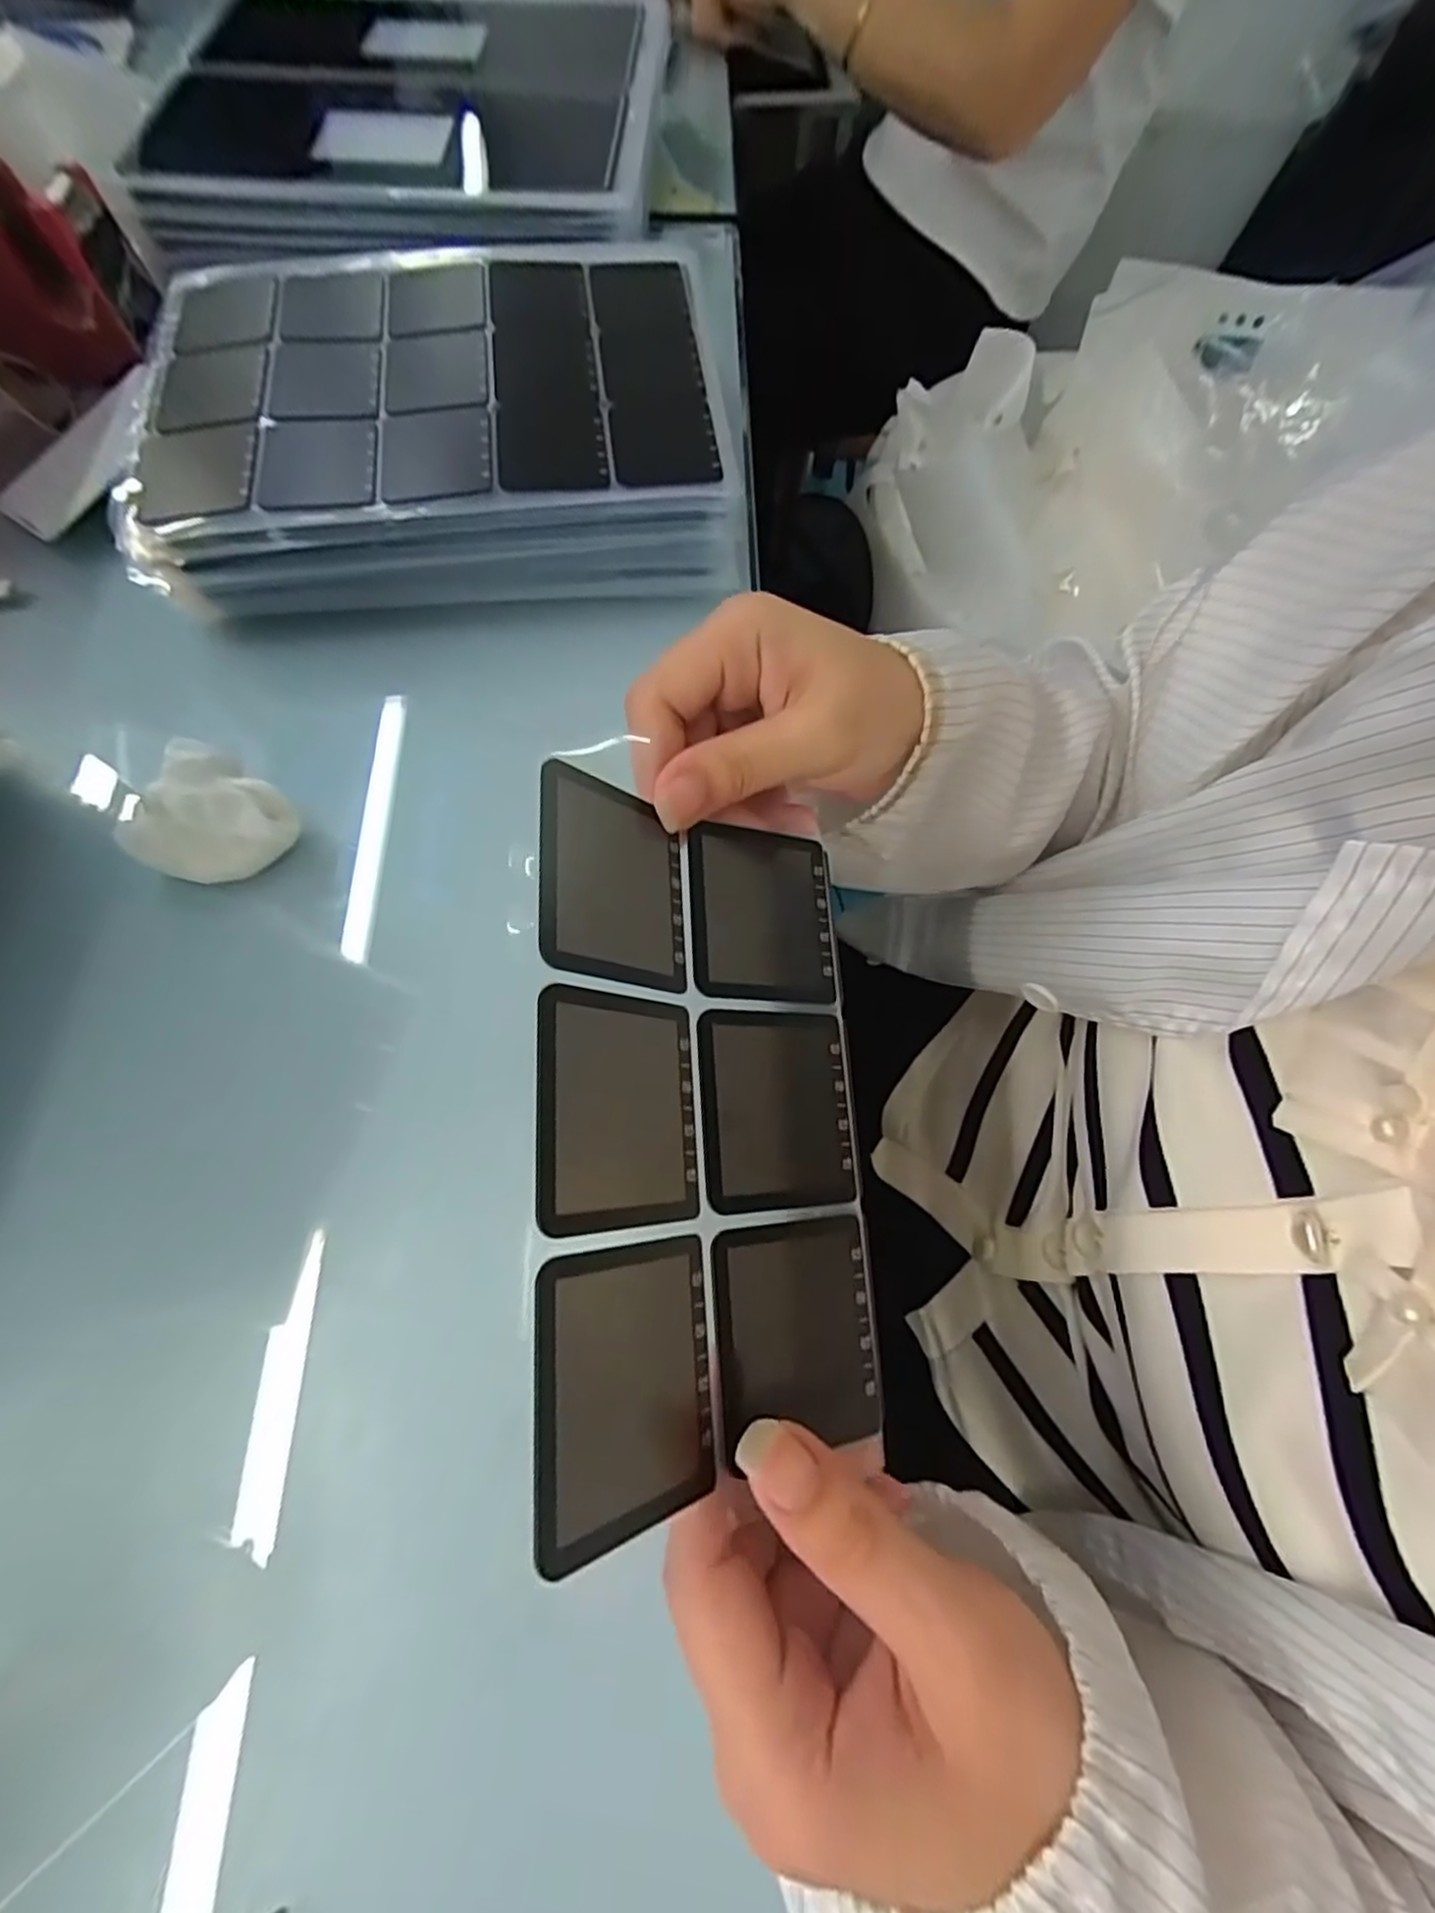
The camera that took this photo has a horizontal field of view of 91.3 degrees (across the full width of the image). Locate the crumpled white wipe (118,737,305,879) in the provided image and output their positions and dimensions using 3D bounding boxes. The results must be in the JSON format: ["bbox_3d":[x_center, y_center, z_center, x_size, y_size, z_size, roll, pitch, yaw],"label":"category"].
[{"bbox_3d":[-0.210,-0.057,0.287,0.051,0.029,0.053,30,71,10],"label":"crumpled white wipe"}]

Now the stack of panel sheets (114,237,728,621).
[{"bbox_3d":[-0.144,-0.298,0.373,0.286,0.048,0.241,-6,69,-4],"label":"stack of panel sheets"}]

